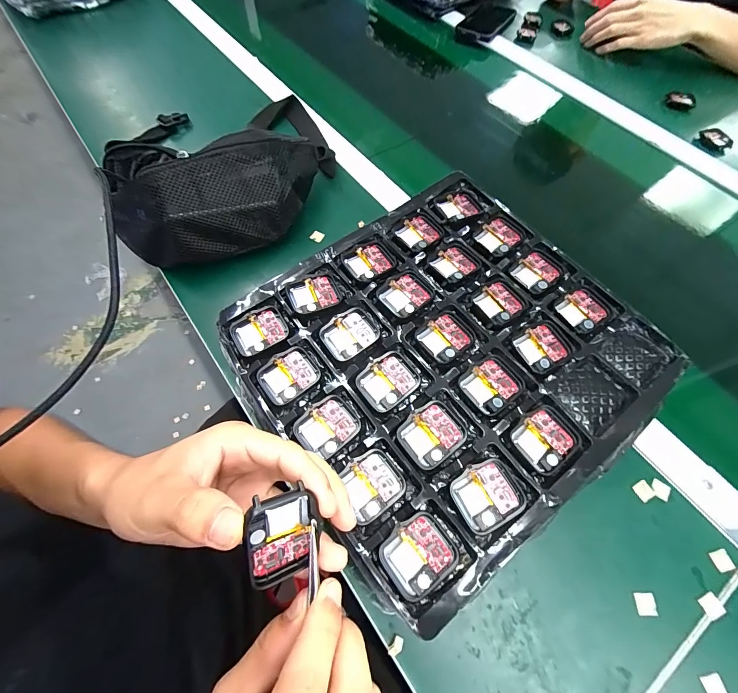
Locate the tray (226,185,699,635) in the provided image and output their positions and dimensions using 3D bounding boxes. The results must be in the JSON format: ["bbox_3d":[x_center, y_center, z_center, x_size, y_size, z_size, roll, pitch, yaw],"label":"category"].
[{"bbox_3d":[0.061,-0.001,0.281,0.285,0.017,0.263,-36,70,-13],"label":"tray"}]

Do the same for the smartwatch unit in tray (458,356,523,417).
[{"bbox_3d":[0.091,0.028,0.262,0.040,0.006,0.037,-32,68,-15],"label":"smartwatch unit in tray"}]

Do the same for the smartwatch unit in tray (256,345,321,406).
[{"bbox_3d":[-0.061,0.023,0.275,0.044,0.014,0.037,-32,68,-15],"label":"smartwatch unit in tray"}]

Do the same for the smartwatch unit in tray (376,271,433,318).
[{"bbox_3d":[0.032,-0.045,0.298,0.041,0.004,0.036,-37,70,-17],"label":"smartwatch unit in tray"}]

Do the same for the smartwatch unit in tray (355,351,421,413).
[{"bbox_3d":[0.015,0.026,0.268,0.043,0.007,0.036,-35,69,-17],"label":"smartwatch unit in tray"}]

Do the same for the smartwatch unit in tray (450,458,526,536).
[{"bbox_3d":[0.077,0.098,0.232,0.042,0.006,0.036,-25,67,-13],"label":"smartwatch unit in tray"}]

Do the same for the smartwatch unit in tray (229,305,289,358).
[{"bbox_3d":[-0.089,-0.011,0.290,0.044,0.009,0.036,-28,67,-14],"label":"smartwatch unit in tray"}]

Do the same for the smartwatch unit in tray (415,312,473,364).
[{"bbox_3d":[0.061,-0.007,0.282,0.039,0.005,0.036,-36,70,-17],"label":"smartwatch unit in tray"}]

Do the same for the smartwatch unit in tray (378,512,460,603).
[{"bbox_3d":[0.030,0.129,0.220,0.042,0.009,0.037,-31,68,-15],"label":"smartwatch unit in tray"}]

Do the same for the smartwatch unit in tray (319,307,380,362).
[{"bbox_3d":[-0.015,-0.010,0.286,0.044,0.006,0.035,-28,67,-14],"label":"smartwatch unit in tray"}]

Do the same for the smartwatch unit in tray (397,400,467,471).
[{"bbox_3d":[0.045,0.062,0.250,0.043,0.007,0.037,-33,69,-16],"label":"smartwatch unit in tray"}]

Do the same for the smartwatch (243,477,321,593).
[{"bbox_3d":[-0.043,0.095,0.176,0.036,0.005,0.045,-10,103,-34],"label":"smartwatch"}]

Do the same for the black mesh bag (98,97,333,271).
[{"bbox_3d":[-0.167,-0.202,0.427,0.291,0.108,0.131,-24,67,-12],"label":"black mesh bag"}]

